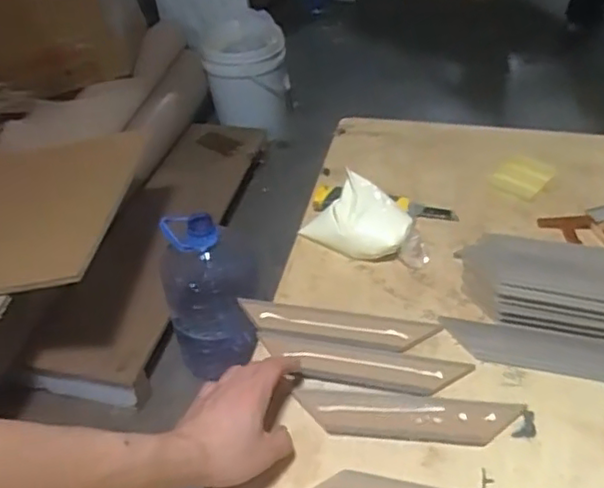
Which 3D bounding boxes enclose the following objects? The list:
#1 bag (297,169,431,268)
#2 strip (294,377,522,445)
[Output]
[{"bbox_3d":[0.080,-0.029,0.806,0.160,0.065,0.088,7,43,12],"label":"bag"},{"bbox_3d":[0.100,0.167,0.622,0.209,0.010,0.054,4,43,9],"label":"strip"}]

